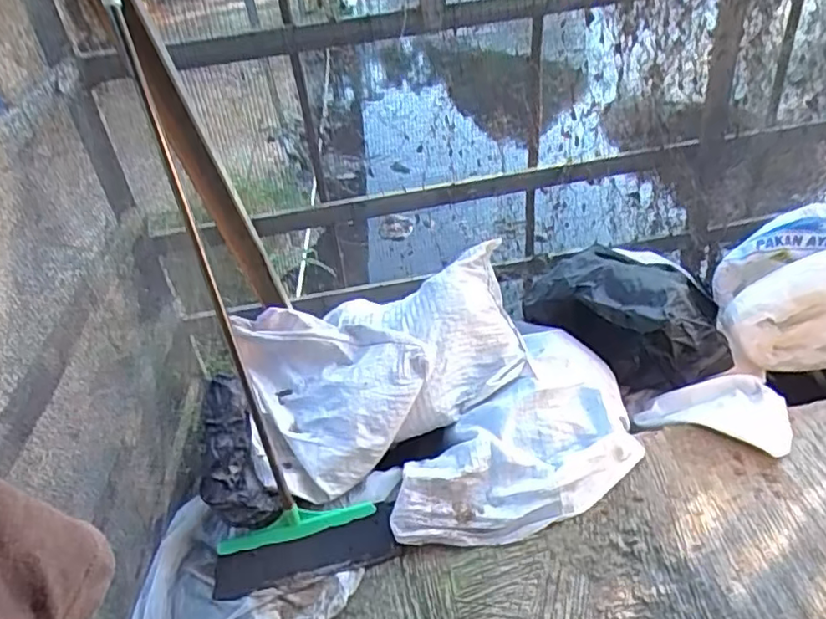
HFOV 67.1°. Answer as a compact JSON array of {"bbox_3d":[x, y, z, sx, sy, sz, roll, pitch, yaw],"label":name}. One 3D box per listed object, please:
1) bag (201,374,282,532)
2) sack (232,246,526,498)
[{"bbox_3d":[-0.407,0.314,1.398,0.137,0.078,0.350,-15,68,-10],"label":"bag"},{"bbox_3d":[-0.071,0.114,1.581,0.730,0.217,0.470,-21,40,-17],"label":"sack"}]

